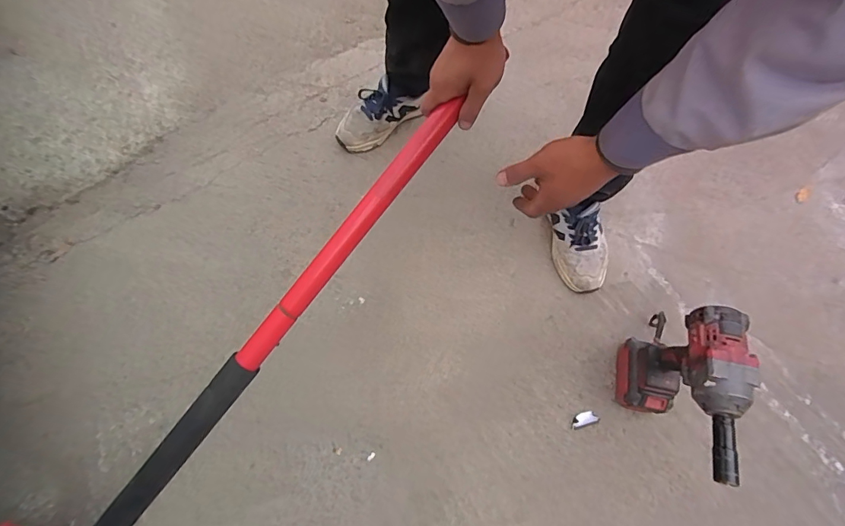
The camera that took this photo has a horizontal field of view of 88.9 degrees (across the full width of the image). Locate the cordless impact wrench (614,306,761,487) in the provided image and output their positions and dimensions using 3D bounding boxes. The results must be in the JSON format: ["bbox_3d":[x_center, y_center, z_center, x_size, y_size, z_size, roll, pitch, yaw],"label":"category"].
[{"bbox_3d":[0.405,0.191,0.688,0.078,0.278,0.266,6,68,2],"label":"cordless impact wrench"}]

